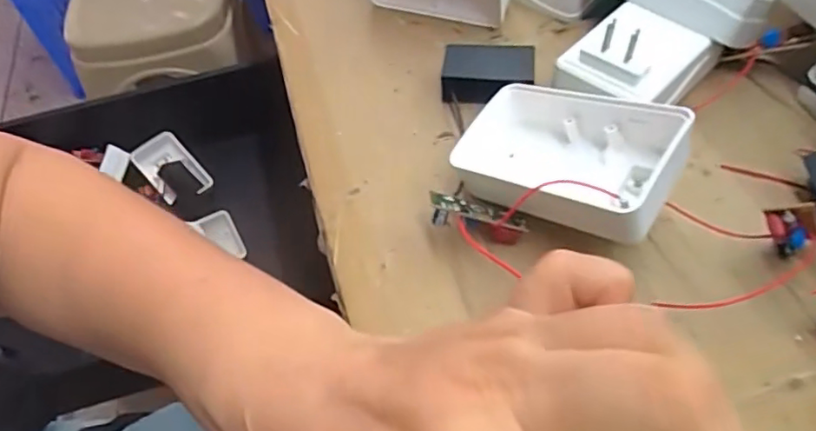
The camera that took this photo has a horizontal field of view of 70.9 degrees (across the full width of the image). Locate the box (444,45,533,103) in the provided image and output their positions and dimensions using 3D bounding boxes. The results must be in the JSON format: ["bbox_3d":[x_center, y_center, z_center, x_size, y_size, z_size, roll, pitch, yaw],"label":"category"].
[{"bbox_3d":[0.043,-0.076,0.308,0.048,0.020,0.026,3,54,7],"label":"box"}]

